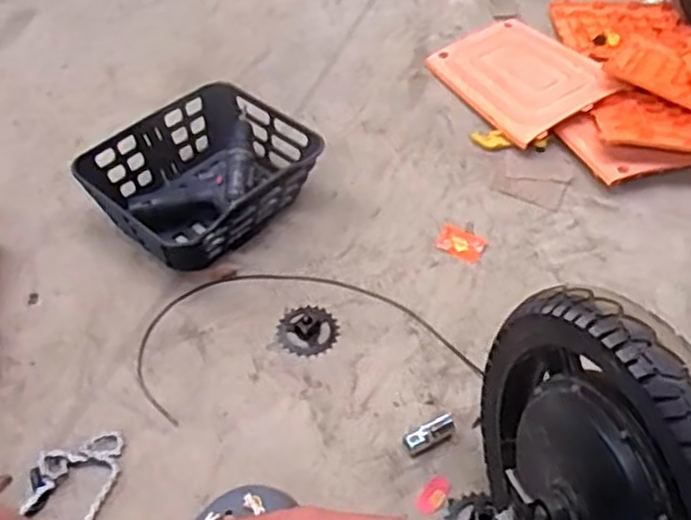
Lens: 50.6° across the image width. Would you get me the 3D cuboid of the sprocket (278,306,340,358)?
[{"bbox_3d":[-0.053,0.100,1.044,0.084,0.006,0.089,-8,50,-9],"label":"sprocket"}]

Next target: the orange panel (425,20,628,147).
[{"bbox_3d":[0.341,-0.365,1.426,0.256,0.026,0.334,-27,51,-14],"label":"orange panel"}]

